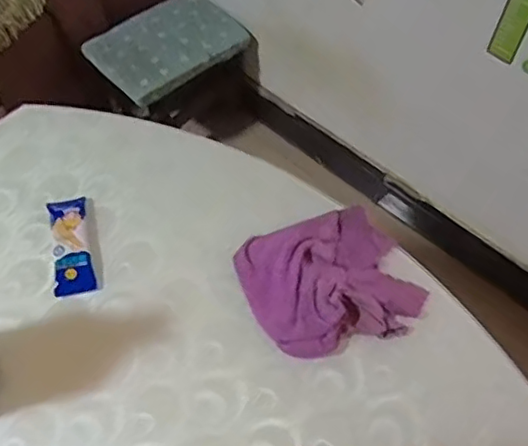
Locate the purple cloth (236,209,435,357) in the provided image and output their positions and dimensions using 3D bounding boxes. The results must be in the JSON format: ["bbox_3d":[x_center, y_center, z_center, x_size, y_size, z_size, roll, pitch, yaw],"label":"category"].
[{"bbox_3d":[0.067,0.054,0.635,0.168,0.021,0.147,-17,60,-11],"label":"purple cloth"}]

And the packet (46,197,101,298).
[{"bbox_3d":[-0.209,0.024,0.667,0.043,0.015,0.119,-14,60,-9],"label":"packet"}]

